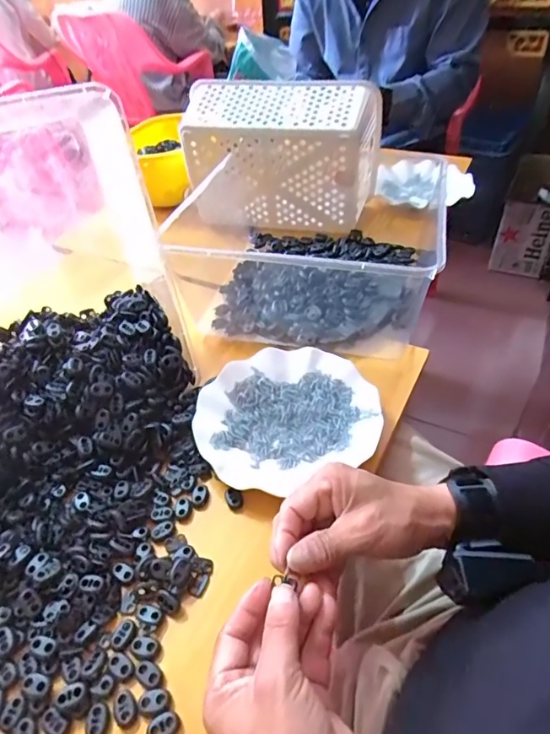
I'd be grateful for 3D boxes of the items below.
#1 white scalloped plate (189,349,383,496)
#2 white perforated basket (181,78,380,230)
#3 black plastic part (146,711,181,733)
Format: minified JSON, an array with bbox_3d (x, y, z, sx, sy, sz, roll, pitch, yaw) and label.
[{"bbox_3d":[0.010,0.046,0.491,0.181,0.020,0.164,-22,46,-17],"label":"white scalloped plate"},{"bbox_3d":[0.011,-0.332,0.758,0.281,0.186,0.131,8,45,14],"label":"white perforated basket"},{"bbox_3d":[-0.073,0.238,0.313,0.022,0.004,0.015,-21,45,-17],"label":"black plastic part"}]

